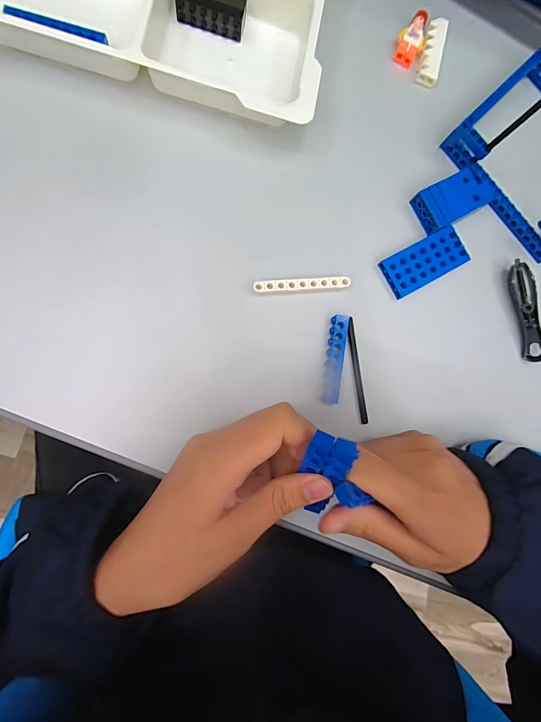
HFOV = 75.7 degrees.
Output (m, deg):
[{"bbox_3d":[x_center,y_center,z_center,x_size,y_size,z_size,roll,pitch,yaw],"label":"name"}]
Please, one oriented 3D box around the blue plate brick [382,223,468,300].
[{"bbox_3d":[0.119,-0.077,0.270,0.069,0.008,0.031,-29,89,-11],"label":"blue plate brick"}]

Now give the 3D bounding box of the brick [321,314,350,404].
[{"bbox_3d":[0.046,-0.001,0.251,0.012,0.008,0.062,8,82,-9],"label":"brick"}]

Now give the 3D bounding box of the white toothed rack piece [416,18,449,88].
[{"bbox_3d":[0.134,-0.254,0.288,0.016,0.009,0.055,15,82,-8],"label":"white toothed rack piece"}]

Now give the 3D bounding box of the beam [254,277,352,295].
[{"bbox_3d":[0.023,-0.054,0.253,0.069,0.009,0.010,-6,85,-10],"label":"beam"}]

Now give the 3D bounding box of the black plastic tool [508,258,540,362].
[{"bbox_3d":[0.202,-0.039,0.276,0.013,0.017,0.079,-12,86,-11],"label":"black plastic tool"}]

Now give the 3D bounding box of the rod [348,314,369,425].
[{"bbox_3d":[0.063,0.007,0.255,0.005,0.004,0.077,-6,85,-10],"label":"rod"}]

